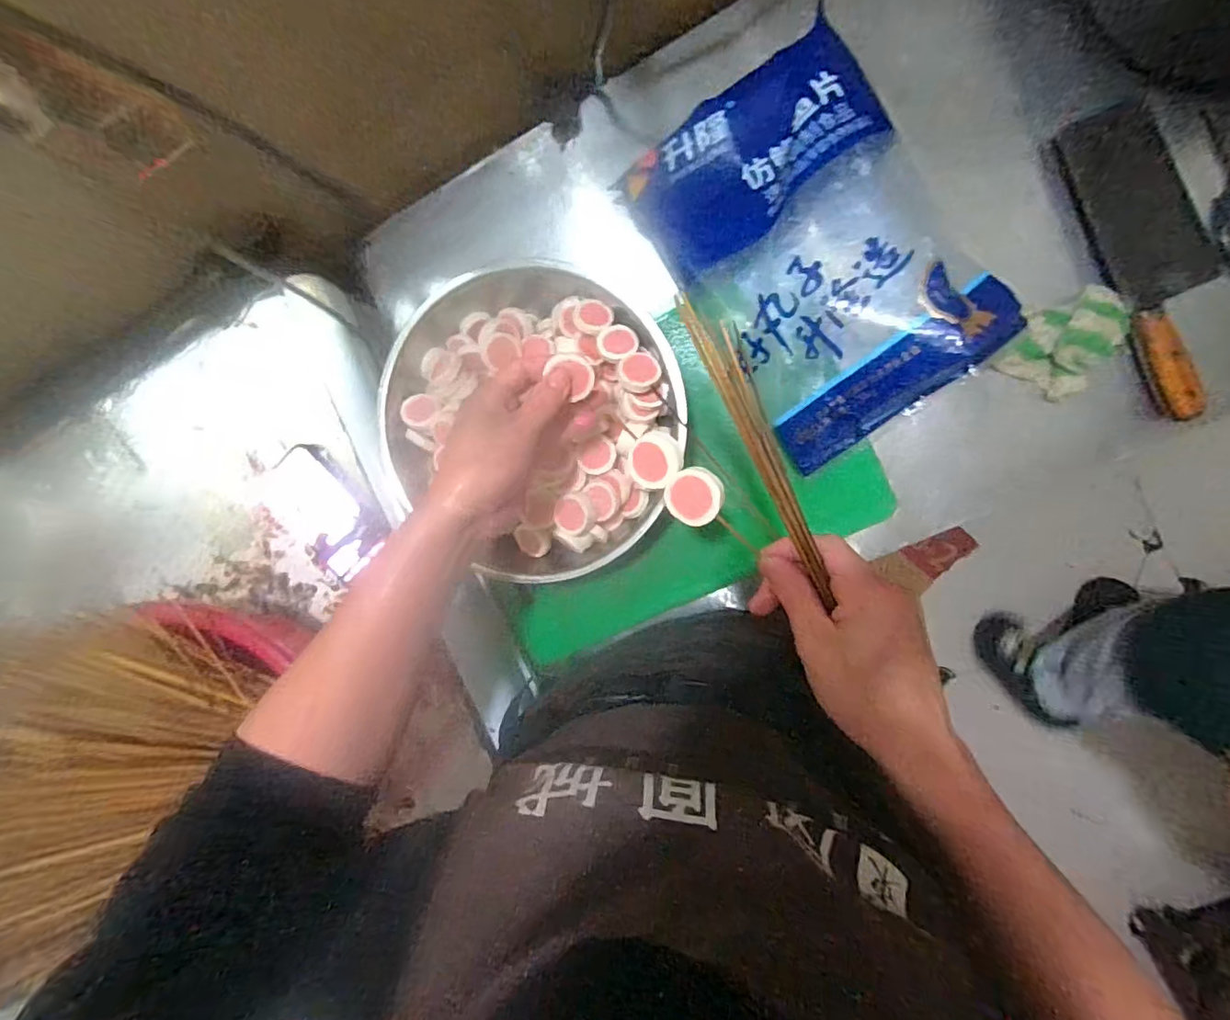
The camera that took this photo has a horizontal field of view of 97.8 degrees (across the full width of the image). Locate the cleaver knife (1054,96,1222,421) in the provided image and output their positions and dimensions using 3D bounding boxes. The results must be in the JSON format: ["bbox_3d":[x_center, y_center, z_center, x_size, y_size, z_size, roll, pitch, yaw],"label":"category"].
[{"bbox_3d":[0.536,-0.246,0.525,0.090,0.030,0.301,-20,92,9],"label":"cleaver knife"}]

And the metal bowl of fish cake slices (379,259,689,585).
[{"bbox_3d":[-0.084,-0.092,0.564,0.311,0.088,0.300,1,95,8],"label":"metal bowl of fish cake slices"}]

